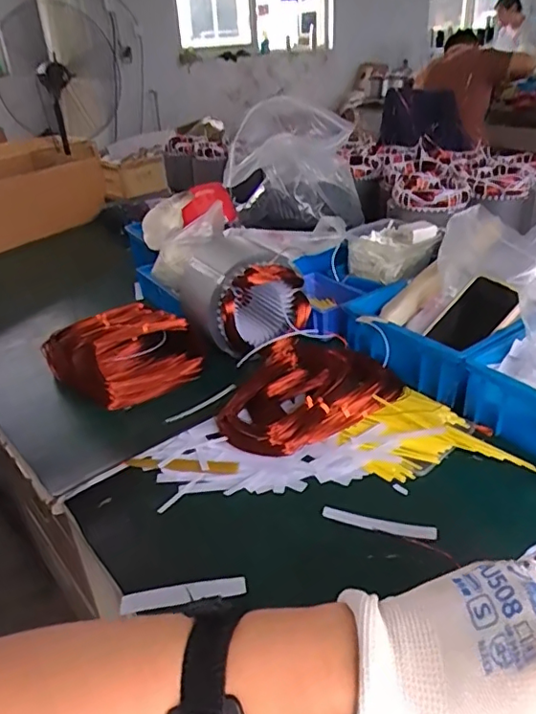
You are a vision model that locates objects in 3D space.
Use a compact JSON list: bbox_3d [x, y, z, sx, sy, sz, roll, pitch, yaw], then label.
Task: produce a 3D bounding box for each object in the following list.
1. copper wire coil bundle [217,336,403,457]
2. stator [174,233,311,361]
[{"bbox_3d":[0.046,0.041,0.690,0.227,0.046,0.145,-19,32,-25],"label":"copper wire coil bundle"},{"bbox_3d":[-0.035,-0.096,0.783,0.154,0.124,0.127,-15,31,-19],"label":"stator"}]

